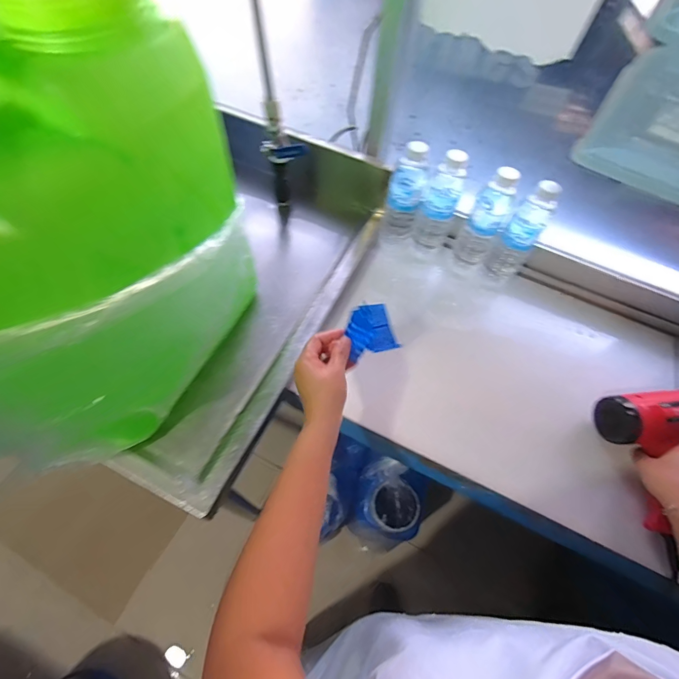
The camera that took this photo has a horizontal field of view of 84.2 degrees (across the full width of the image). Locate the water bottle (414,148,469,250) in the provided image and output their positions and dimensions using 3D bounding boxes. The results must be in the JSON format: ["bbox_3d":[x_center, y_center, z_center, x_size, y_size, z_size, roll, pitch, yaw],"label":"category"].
[{"bbox_3d":[0.181,-0.250,0.671,0.065,0.182,0.080,22,61,8],"label":"water bottle"}]

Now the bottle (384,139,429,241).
[{"bbox_3d":[0.116,-0.258,0.675,0.063,0.185,0.067,14,60,4],"label":"bottle"}]

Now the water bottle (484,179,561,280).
[{"bbox_3d":[0.310,-0.181,0.642,0.062,0.191,0.073,35,63,15],"label":"water bottle"}]

